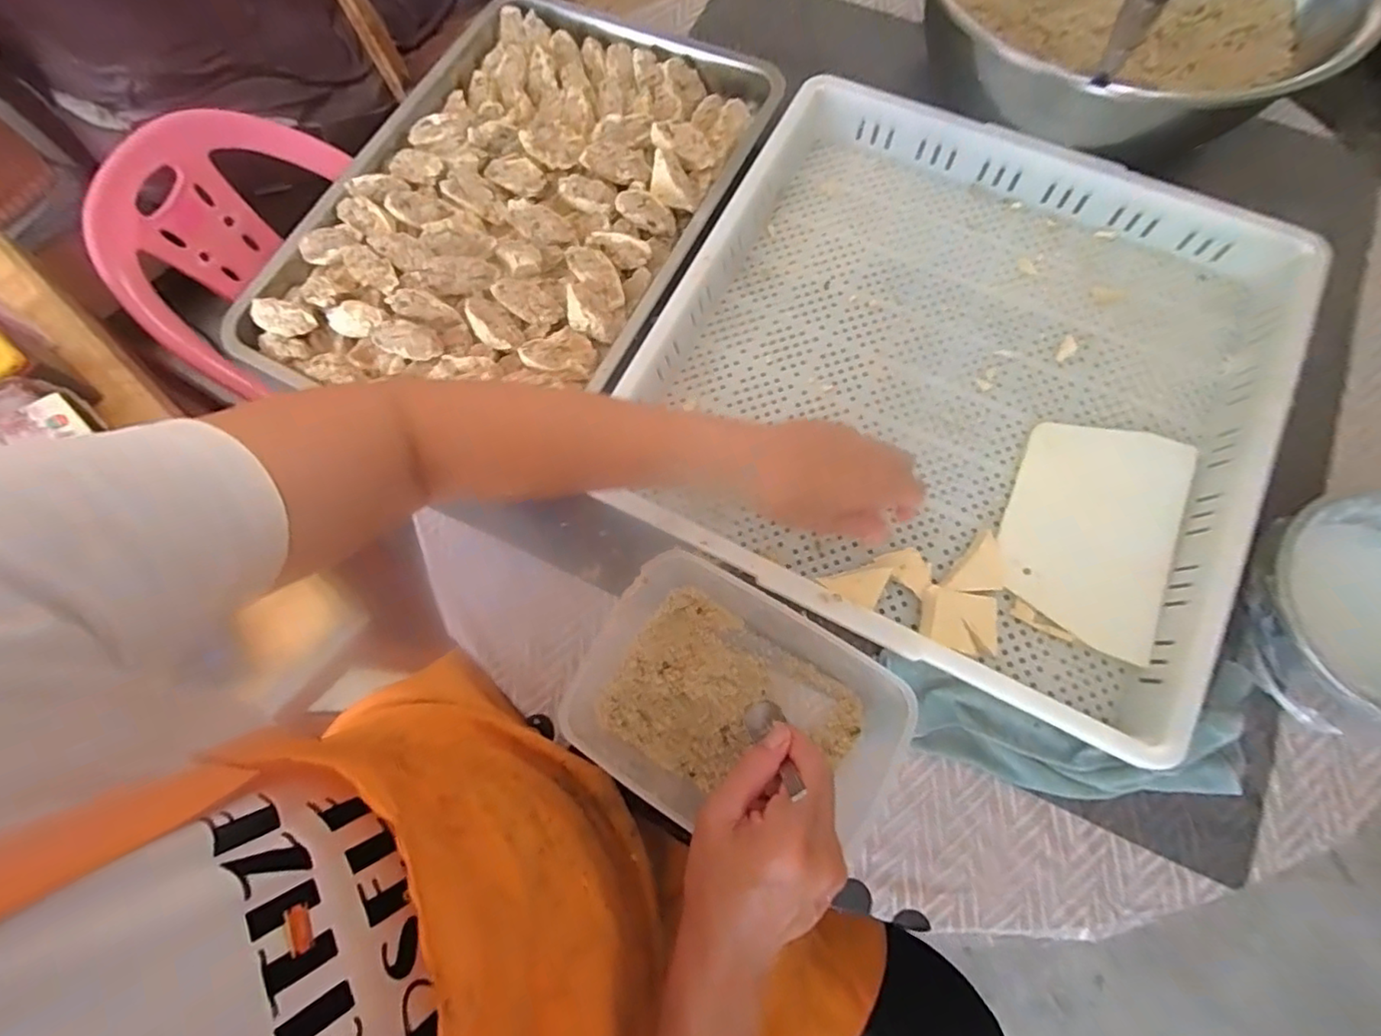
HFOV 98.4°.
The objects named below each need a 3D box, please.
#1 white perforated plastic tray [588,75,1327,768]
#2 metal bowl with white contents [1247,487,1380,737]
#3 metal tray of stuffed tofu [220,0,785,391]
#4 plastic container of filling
[{"bbox_3d":[0.219,-0.121,0.504,0.473,0.057,0.476,27,74,10],"label":"white perforated plastic tray"},{"bbox_3d":[0.489,0.070,0.424,0.162,0.058,0.166,-9,71,-2],"label":"metal bowl with white contents"},{"bbox_3d":[-0.159,-0.302,0.562,0.354,0.041,0.480,24,73,9],"label":"metal tray of stuffed tofu"},{"bbox_3d":[0.033,0.140,0.431,0.222,0.055,0.169,30,74,11],"label":"plastic container of filling"}]

